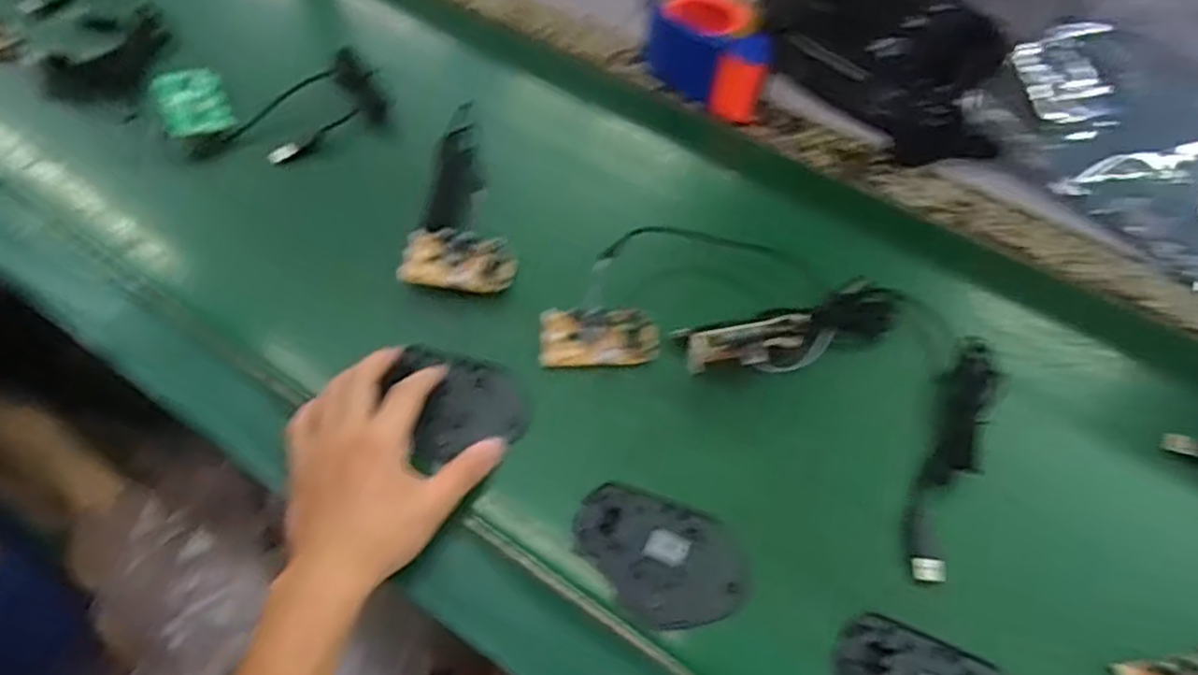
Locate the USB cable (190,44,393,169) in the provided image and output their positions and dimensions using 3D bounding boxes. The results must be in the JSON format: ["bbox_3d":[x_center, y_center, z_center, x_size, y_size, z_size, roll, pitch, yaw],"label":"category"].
[{"bbox_3d":[-0.278,-0.197,0.646,0.177,0.047,0.085,-35,64,-18],"label":"USB cable"}]

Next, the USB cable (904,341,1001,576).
[{"bbox_3d":[0.234,0.076,0.472,0.035,0.021,0.170,21,62,14],"label":"USB cable"}]

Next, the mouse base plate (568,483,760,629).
[{"bbox_3d":[0.037,0.138,0.448,0.110,0.010,0.073,19,61,13],"label":"mouse base plate"}]

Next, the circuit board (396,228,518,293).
[{"bbox_3d":[-0.108,-0.060,0.555,0.084,0.017,0.046,2,59,3],"label":"circuit board"}]

